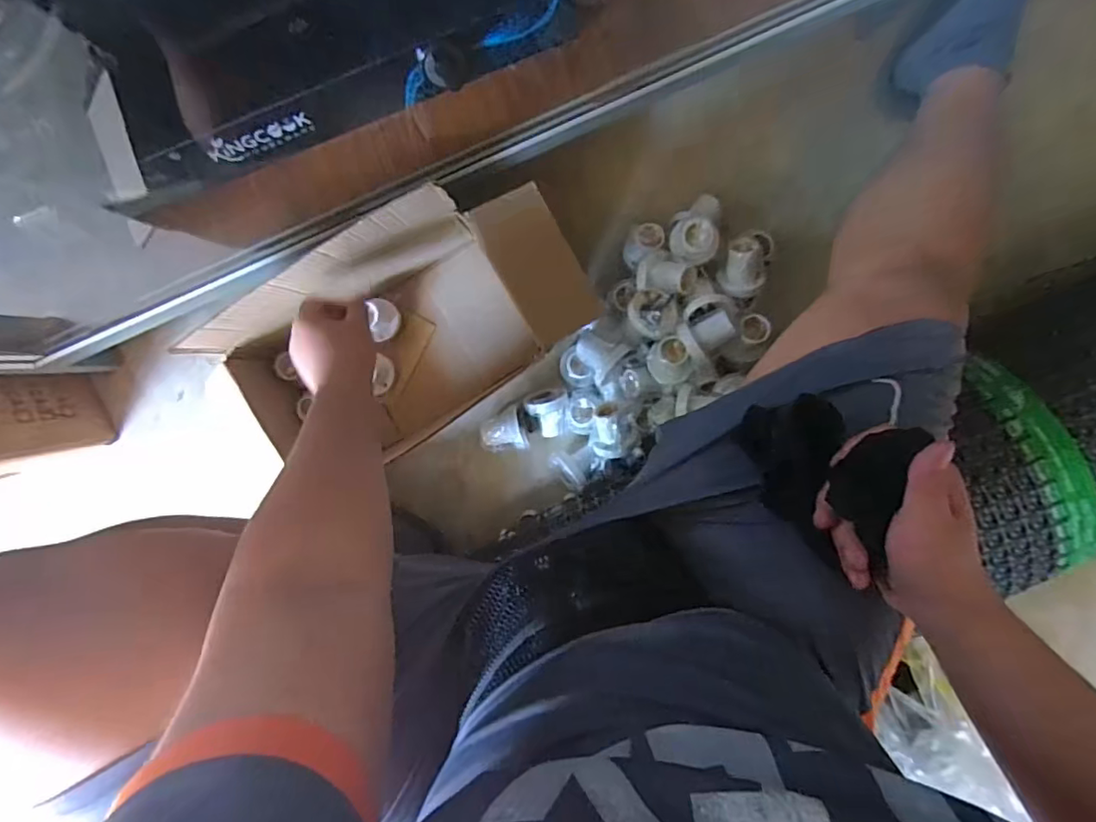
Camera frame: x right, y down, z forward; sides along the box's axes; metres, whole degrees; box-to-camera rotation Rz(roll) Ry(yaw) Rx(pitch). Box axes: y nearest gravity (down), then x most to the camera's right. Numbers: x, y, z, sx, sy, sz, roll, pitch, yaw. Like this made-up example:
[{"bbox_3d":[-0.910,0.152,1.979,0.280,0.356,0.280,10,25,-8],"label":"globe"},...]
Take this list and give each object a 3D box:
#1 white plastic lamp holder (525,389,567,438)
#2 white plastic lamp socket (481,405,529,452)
[{"bbox_3d":[-0.001,0.005,0.724,0.051,0.046,0.059,-6,96,2],"label":"white plastic lamp holder"},{"bbox_3d":[-0.058,0.026,0.729,0.061,0.046,0.051,-14,95,3],"label":"white plastic lamp socket"}]

